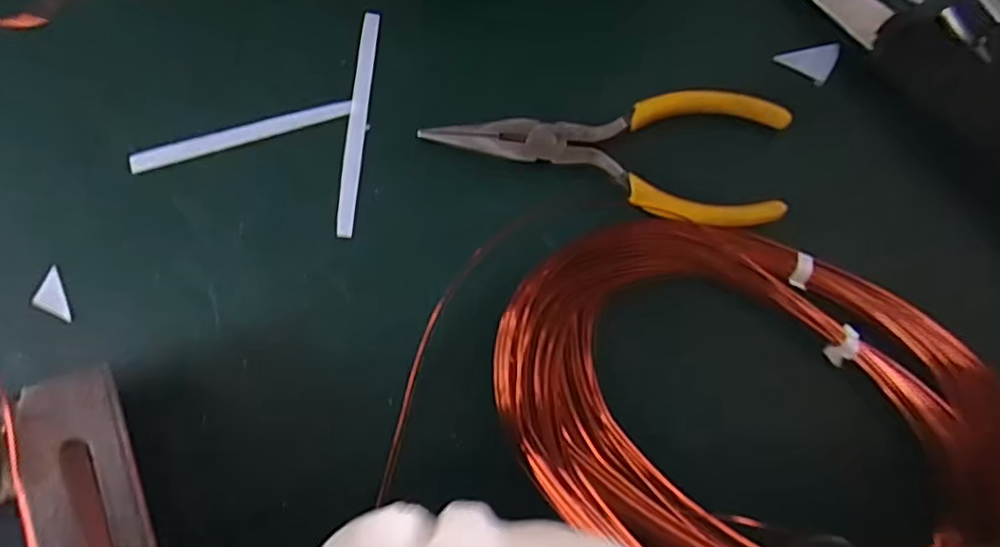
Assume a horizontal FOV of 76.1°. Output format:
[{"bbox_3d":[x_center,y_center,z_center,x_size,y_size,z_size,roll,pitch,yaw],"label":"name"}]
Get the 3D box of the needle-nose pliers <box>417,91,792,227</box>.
[{"bbox_3d":[0.037,-0.044,0.213,0.118,0.007,0.045,7,83,-2],"label":"needle-nose pliers"}]

